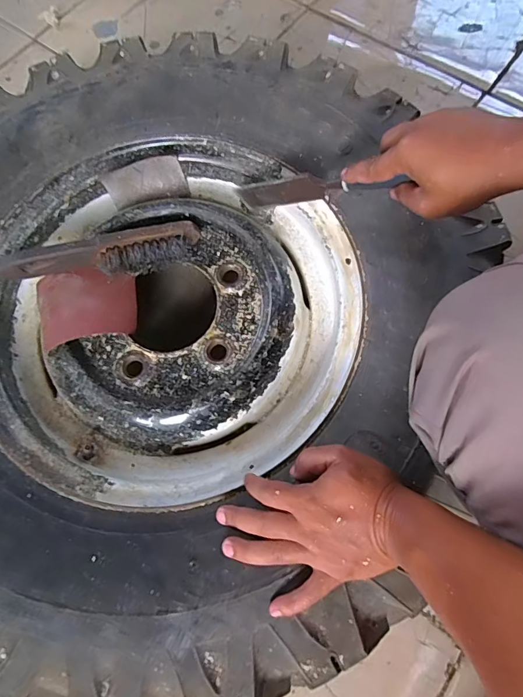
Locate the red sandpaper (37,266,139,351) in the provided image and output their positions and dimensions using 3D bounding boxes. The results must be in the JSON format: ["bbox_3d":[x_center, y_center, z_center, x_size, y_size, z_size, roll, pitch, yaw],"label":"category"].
[{"bbox_3d":[-0.203,-0.053,0.487,0.112,0.029,0.089,-16,72,-2],"label":"red sandpaper"}]

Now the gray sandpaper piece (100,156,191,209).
[{"bbox_3d":[-0.151,-0.221,0.549,0.102,0.059,0.012,-15,56,-10],"label":"gray sandpaper piece"}]

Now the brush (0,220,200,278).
[{"bbox_3d":[-0.185,-0.105,0.491,0.228,0.052,0.054,-16,72,-3],"label":"brush"}]

